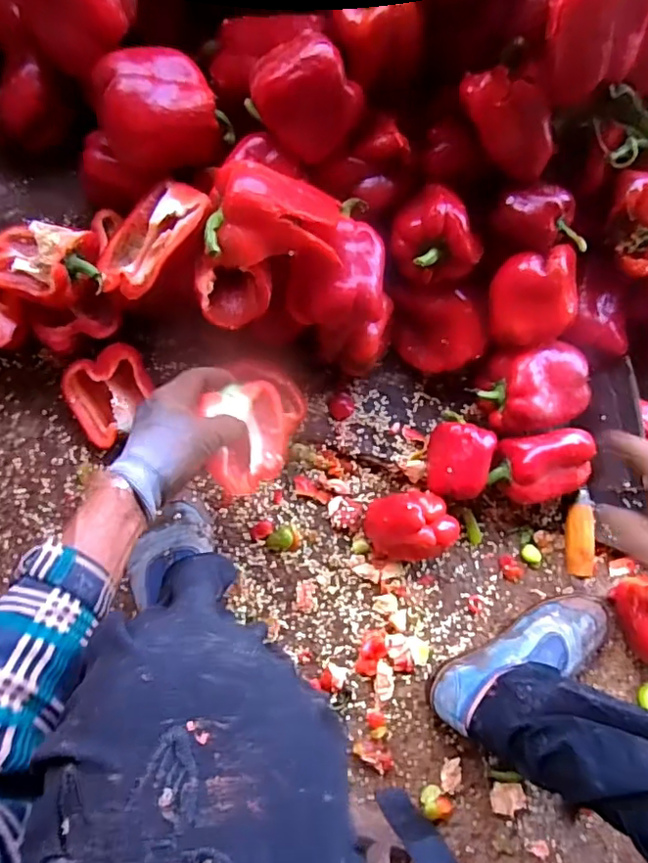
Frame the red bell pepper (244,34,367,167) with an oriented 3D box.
[{"bbox_3d":[-0.017,-0.298,0.509,0.092,0.066,0.081,44,81,-4],"label":"red bell pepper"}]

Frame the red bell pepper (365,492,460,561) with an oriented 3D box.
[{"bbox_3d":[0.096,0.103,0.640,0.091,0.081,0.076,-14,89,-10],"label":"red bell pepper"}]

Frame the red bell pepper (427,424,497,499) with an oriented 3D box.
[{"bbox_3d":[0.155,0.035,0.647,0.067,0.078,0.084,11,85,-8],"label":"red bell pepper"}]

